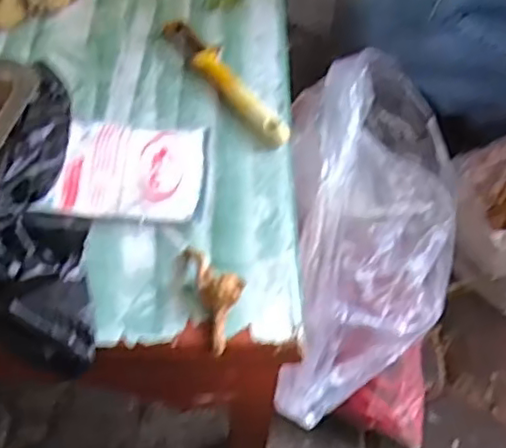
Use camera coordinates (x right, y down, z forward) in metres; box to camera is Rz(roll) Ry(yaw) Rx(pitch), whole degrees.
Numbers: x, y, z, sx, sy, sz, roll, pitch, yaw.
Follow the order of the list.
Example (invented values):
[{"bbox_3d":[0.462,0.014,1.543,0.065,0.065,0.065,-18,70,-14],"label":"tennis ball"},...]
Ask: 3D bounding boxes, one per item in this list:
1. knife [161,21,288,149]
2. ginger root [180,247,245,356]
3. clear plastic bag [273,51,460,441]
[{"bbox_3d":[-0.024,-0.122,0.523,0.025,0.013,0.170,-26,58,-20],"label":"knife"},{"bbox_3d":[-0.022,0.041,0.397,0.029,0.018,0.075,-16,55,-13],"label":"ginger root"},{"bbox_3d":[0.122,0.009,0.591,0.180,0.227,0.305,7,53,3],"label":"clear plastic bag"}]

